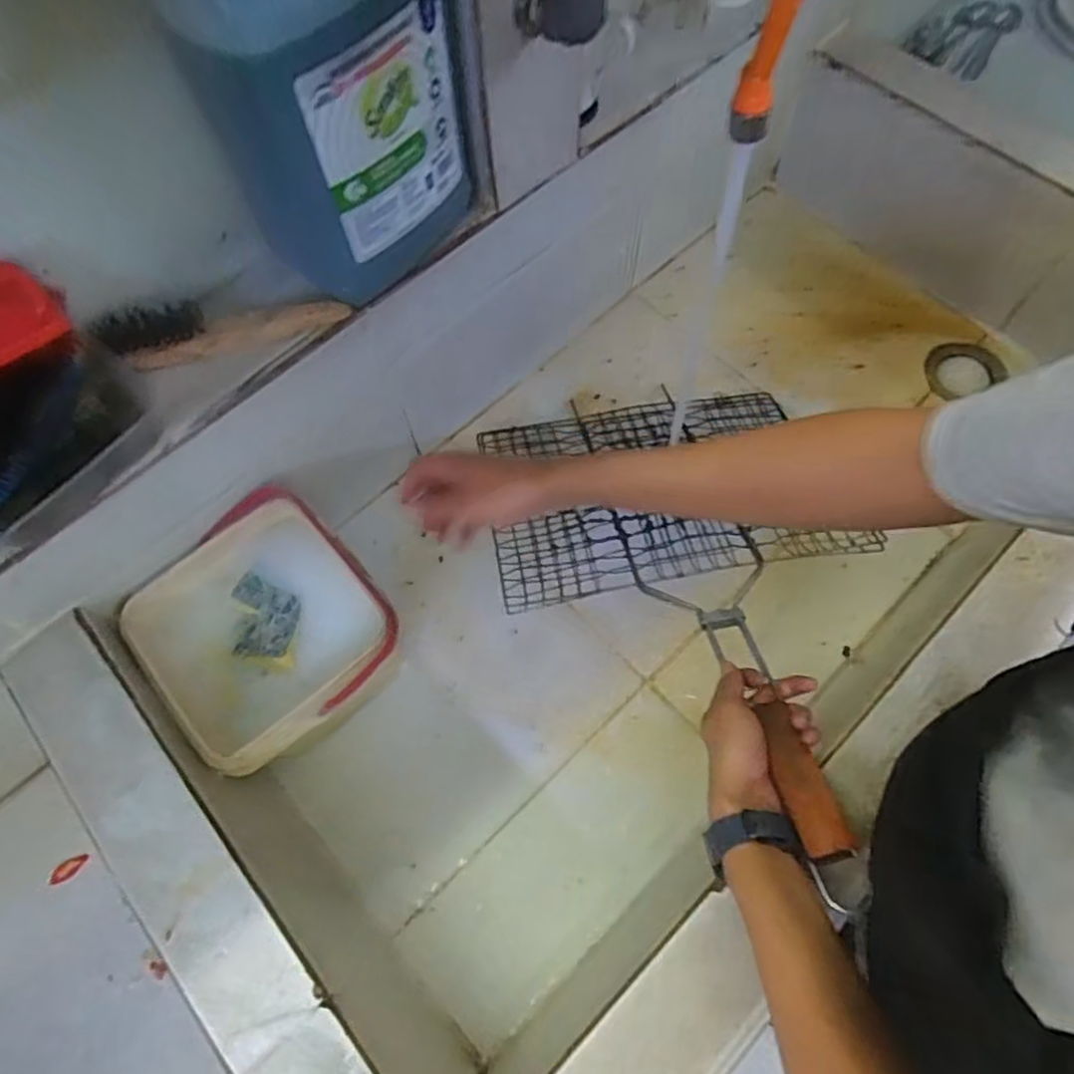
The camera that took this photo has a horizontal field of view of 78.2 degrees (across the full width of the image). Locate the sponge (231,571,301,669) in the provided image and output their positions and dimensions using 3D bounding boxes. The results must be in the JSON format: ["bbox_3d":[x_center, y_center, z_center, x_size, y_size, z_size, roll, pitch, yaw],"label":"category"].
[{"bbox_3d":[-0.276,0.085,0.674,0.065,0.025,0.085,3,68,2],"label":"sponge"}]

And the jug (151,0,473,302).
[{"bbox_3d":[-0.140,-0.327,0.455,0.106,0.284,0.174,36,73,14],"label":"jug"}]

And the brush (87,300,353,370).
[{"bbox_3d":[-0.262,-0.182,0.556,0.193,0.041,0.035,-18,68,-6],"label":"brush"}]

